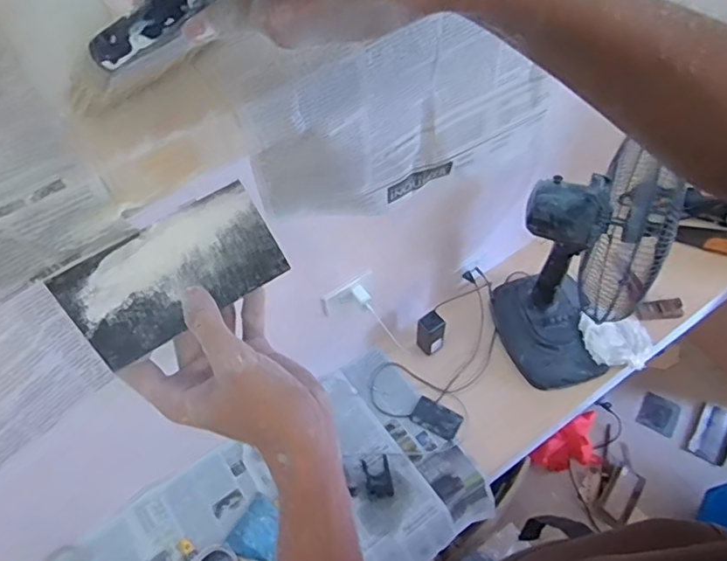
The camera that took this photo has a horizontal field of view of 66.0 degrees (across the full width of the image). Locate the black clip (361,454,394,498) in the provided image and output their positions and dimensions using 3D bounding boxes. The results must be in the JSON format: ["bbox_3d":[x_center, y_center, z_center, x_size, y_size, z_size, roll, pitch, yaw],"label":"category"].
[{"bbox_3d":[0.031,0.434,1.243,0.064,0.052,0.087,-13,57,-4],"label":"black clip"}]

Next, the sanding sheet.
[{"bbox_3d":[-0.124,-0.009,0.363,0.136,0.010,0.095,-34,57,-16],"label":"sanding sheet"}]

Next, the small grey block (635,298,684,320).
[{"bbox_3d":[0.749,0.075,1.415,0.103,0.020,0.046,-9,55,20],"label":"small grey block"}]

